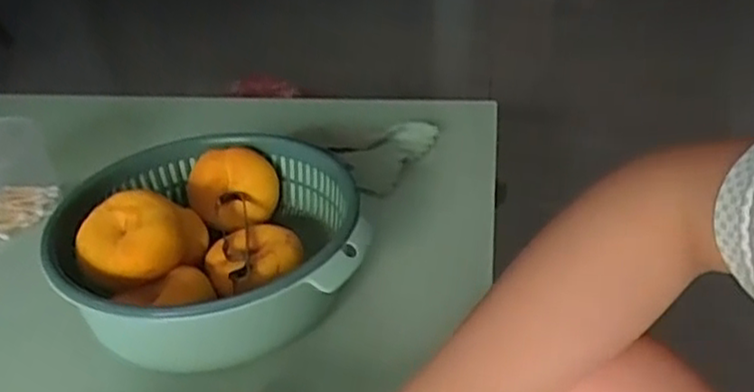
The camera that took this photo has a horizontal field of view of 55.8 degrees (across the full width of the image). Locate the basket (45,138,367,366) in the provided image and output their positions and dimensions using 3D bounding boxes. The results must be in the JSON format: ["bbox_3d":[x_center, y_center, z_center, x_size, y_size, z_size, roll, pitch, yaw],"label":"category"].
[{"bbox_3d":[-0.118,0.036,0.551,0.223,0.083,0.217,-2,34,4],"label":"basket"}]

